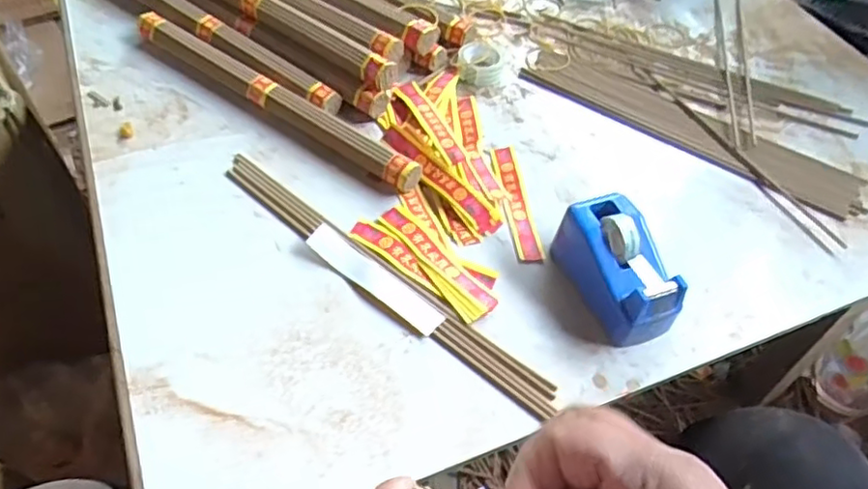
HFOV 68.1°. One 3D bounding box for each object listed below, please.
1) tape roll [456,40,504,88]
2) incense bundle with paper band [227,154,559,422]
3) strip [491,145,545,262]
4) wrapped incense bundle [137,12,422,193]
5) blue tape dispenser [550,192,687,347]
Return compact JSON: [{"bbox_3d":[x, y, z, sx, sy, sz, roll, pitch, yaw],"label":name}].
[{"bbox_3d":[0.045,-0.177,0.629,0.045,0.021,0.045,3,51,-4],"label":"tape roll"},{"bbox_3d":[-0.046,0.018,0.470,0.314,0.012,0.031,35,56,20],"label":"incense bundle with paper band"},{"bbox_3d":[0.068,-0.038,0.530,0.022,0.007,0.122,-2,51,-8],"label":"strip"},{"bbox_3d":[-0.147,-0.131,0.567,0.323,0.023,0.021,31,55,18],"label":"wrapped incense bundle"},{"bbox_3d":[0.134,0.017,0.464,0.056,0.055,0.102,-16,55,-18],"label":"blue tape dispenser"}]

